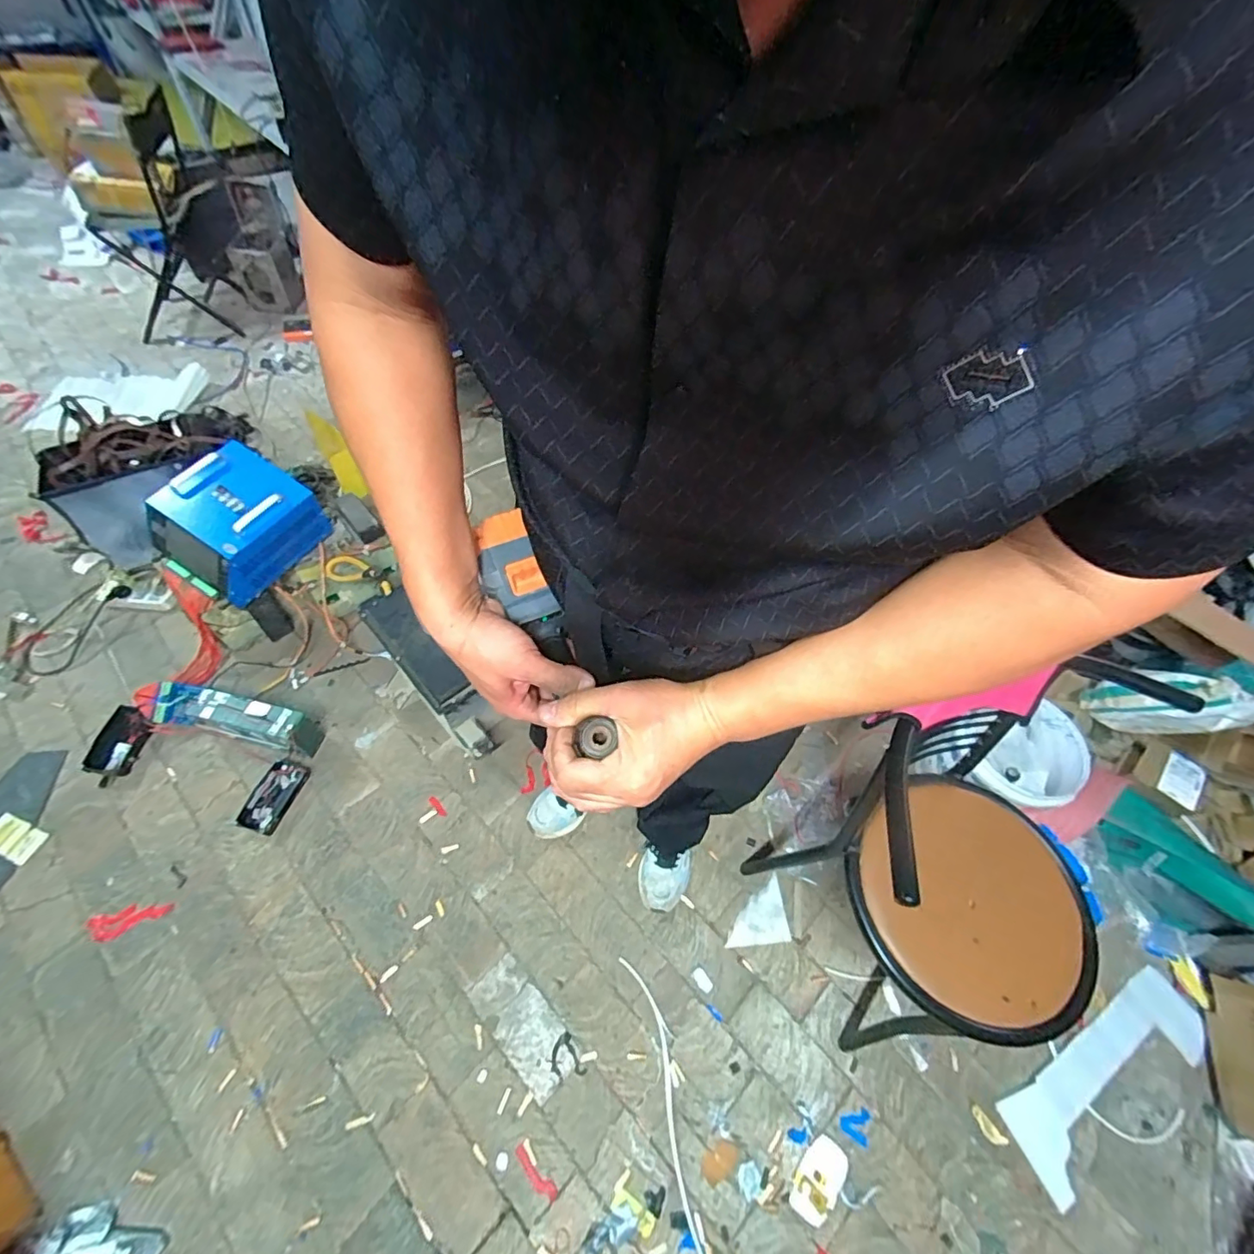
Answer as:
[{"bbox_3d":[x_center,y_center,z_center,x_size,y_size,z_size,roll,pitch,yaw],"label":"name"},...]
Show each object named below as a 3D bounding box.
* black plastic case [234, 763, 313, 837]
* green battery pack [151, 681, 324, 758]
[{"bbox_3d":[-0.789,0.379,1.205,0.084,0.029,0.156,16,56,5],"label":"black plastic case"},{"bbox_3d":[-0.910,0.207,1.248,0.366,0.120,0.093,13,56,3],"label":"green battery pack"}]

